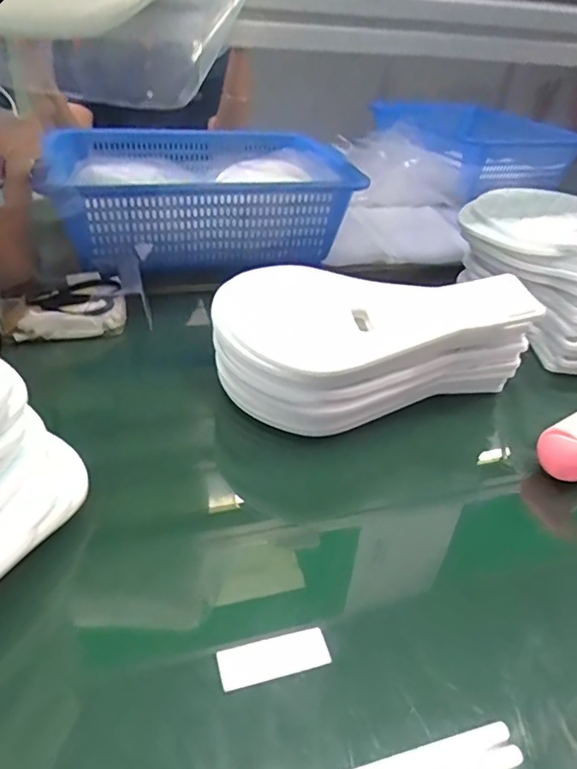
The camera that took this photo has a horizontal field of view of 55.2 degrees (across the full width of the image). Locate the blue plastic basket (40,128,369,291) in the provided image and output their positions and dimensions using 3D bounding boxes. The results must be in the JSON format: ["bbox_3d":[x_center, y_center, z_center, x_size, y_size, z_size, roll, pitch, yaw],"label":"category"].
[{"bbox_3d":[-0.116,-0.254,0.769,0.374,0.119,0.293,-9,37,-18],"label":"blue plastic basket"}]

